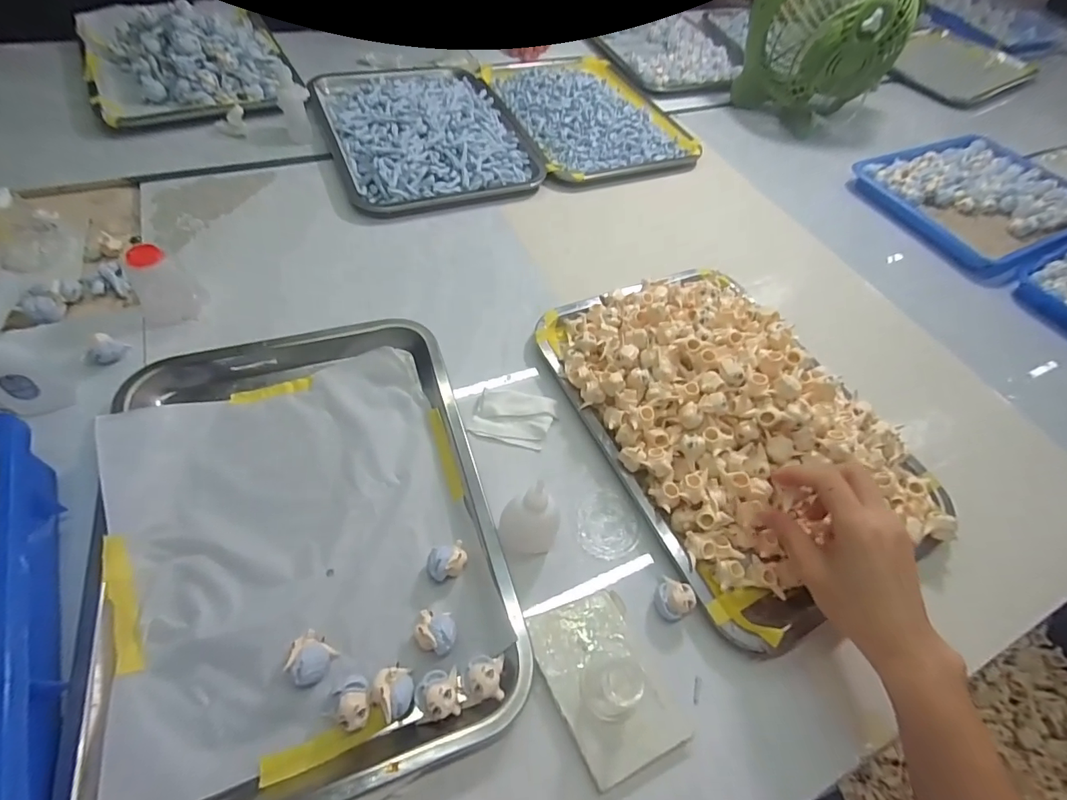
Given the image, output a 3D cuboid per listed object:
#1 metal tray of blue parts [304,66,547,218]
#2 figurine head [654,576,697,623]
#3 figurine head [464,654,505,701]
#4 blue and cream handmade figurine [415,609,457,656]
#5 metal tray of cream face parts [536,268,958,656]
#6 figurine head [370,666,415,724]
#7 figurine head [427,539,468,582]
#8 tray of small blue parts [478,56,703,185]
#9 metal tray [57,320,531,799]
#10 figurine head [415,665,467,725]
[{"bbox_3d":[-0.160,-0.398,0.672,0.258,0.034,0.360,-18,59,-16],"label":"metal tray of blue parts"},{"bbox_3d":[0.101,0.145,0.340,0.025,0.022,0.024,3,56,-4],"label":"figurine head"},{"bbox_3d":[-0.031,0.178,0.300,0.025,0.022,0.025,0,56,-6],"label":"figurine head"},{"bbox_3d":[-0.064,0.155,0.313,0.026,0.024,0.024,3,56,-4],"label":"blue and cream handmade figurine"},{"bbox_3d":[0.179,0.001,0.420,0.246,0.070,0.336,-19,60,-17],"label":"metal tray of cream face parts"},{"bbox_3d":[-0.085,0.181,0.291,0.026,0.026,0.023,40,61,20],"label":"figurine head"},{"bbox_3d":[-0.062,0.117,0.339,0.028,0.024,0.021,-20,60,-18],"label":"figurine head"},{"bbox_3d":[0.081,-0.479,0.757,0.255,0.030,0.368,-18,59,-16],"label":"tray of small blue parts"},{"bbox_3d":[-0.168,0.084,0.349,0.255,0.024,0.346,-15,58,-15],"label":"metal tray"},{"bbox_3d":[-0.058,0.184,0.292,0.027,0.023,0.026,-7,57,-10],"label":"figurine head"}]

